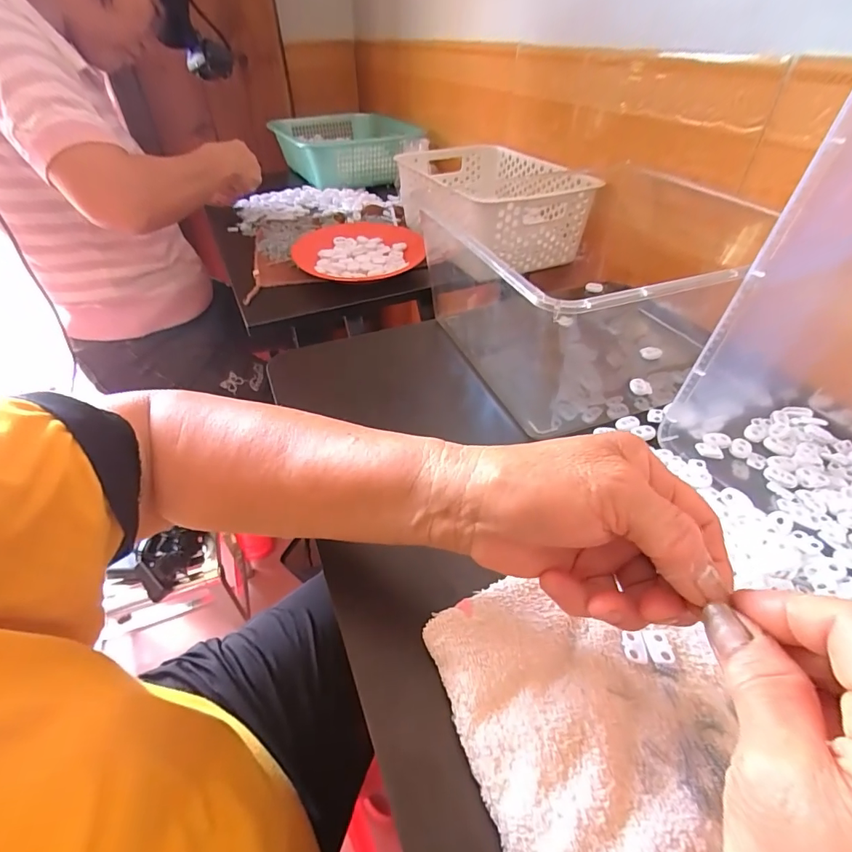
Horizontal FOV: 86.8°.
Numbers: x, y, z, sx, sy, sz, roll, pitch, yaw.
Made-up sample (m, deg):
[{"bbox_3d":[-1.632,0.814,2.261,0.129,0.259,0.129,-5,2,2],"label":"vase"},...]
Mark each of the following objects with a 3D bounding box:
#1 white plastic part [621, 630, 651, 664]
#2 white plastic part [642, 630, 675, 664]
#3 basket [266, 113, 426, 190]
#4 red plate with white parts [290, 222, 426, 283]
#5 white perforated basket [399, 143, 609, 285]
[{"bbox_3d":[0.117,0.123,0.252,0.013,0.004,0.016,0,41,1],"label":"white plastic part"},{"bbox_3d":[0.131,0.123,0.253,0.014,0.004,0.018,-1,41,0],"label":"white plastic part"},{"bbox_3d":[-0.199,-0.668,1.081,0.297,0.091,0.399,-15,43,-15],"label":"basket"},{"bbox_3d":[-0.092,-0.263,0.676,0.164,0.026,0.185,-30,49,-29],"label":"red plate with white parts"},{"bbox_3d":[0.094,-0.364,0.726,0.238,0.104,0.337,-10,42,-9],"label":"white perforated basket"}]

